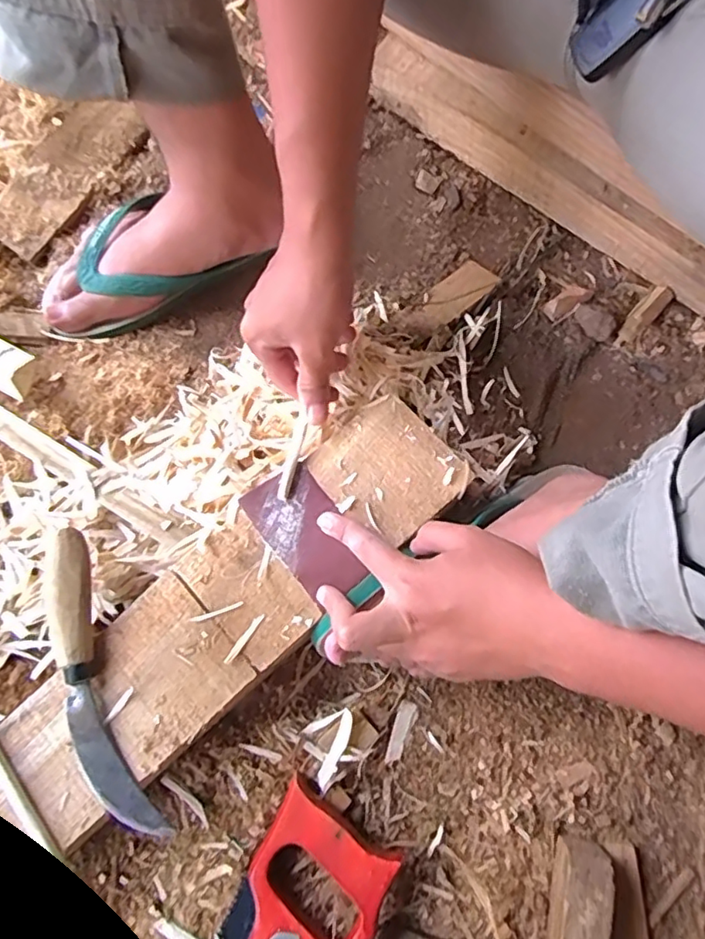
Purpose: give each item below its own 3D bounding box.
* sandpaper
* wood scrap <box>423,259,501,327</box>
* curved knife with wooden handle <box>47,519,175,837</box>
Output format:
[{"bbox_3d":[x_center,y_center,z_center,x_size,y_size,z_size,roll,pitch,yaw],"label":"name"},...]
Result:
[{"bbox_3d":[-0.032,0.045,0.422,0.054,0.006,0.096,-33,73,-14],"label":"sandpaper"},{"bbox_3d":[0.092,-0.156,0.525,0.041,0.005,0.078,39,69,25],"label":"wood scrap"},{"bbox_3d":[-0.170,0.135,0.385,0.038,0.024,0.203,-21,78,-9],"label":"curved knife with wooden handle"}]

